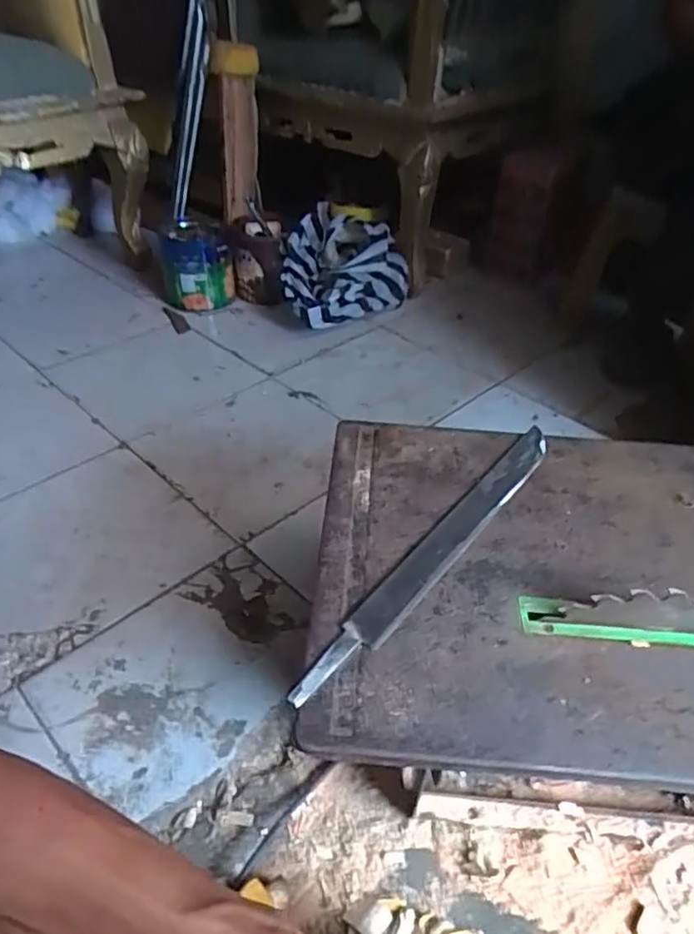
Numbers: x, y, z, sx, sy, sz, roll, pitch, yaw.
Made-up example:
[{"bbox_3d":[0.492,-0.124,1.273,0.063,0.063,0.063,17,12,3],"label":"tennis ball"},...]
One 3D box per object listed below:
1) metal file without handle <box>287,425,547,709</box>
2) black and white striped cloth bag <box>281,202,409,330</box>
[{"bbox_3d":[0.078,0.062,0.510,0.033,0.009,0.350,29,48,28],"label":"metal file without handle"},{"bbox_3d":[-0.020,-0.414,1.319,0.191,0.178,0.303,31,49,30],"label":"black and white striped cloth bag"}]

